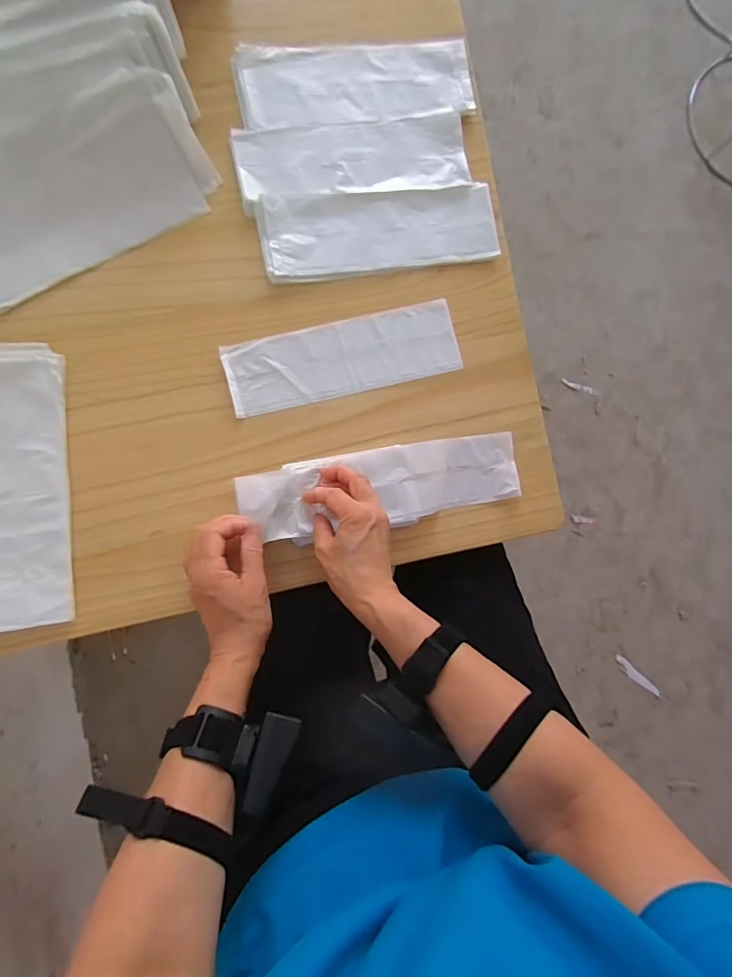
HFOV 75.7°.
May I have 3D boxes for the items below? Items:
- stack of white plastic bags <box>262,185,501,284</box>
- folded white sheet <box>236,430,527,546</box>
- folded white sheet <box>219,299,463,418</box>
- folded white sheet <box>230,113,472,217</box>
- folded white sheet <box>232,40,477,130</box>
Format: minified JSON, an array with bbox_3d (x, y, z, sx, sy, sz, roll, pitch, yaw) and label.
[{"bbox_3d":[0.017,-0.277,0.508,0.252,0.010,0.088,-8,90,-9],"label":"stack of white plastic bags"},{"bbox_3d":[0.019,-0.001,0.483,0.287,0.022,0.080,-9,90,-10],"label":"folded white sheet"},{"bbox_3d":[-0.022,-0.140,0.502,0.245,0.009,0.077,-14,91,-9],"label":"folded white sheet"},{"bbox_3d":[-0.013,-0.356,0.505,0.245,0.009,0.087,-12,90,-9],"label":"folded white sheet"},{"bbox_3d":[-0.010,-0.438,0.507,0.251,0.011,0.084,-10,90,-9],"label":"folded white sheet"}]

